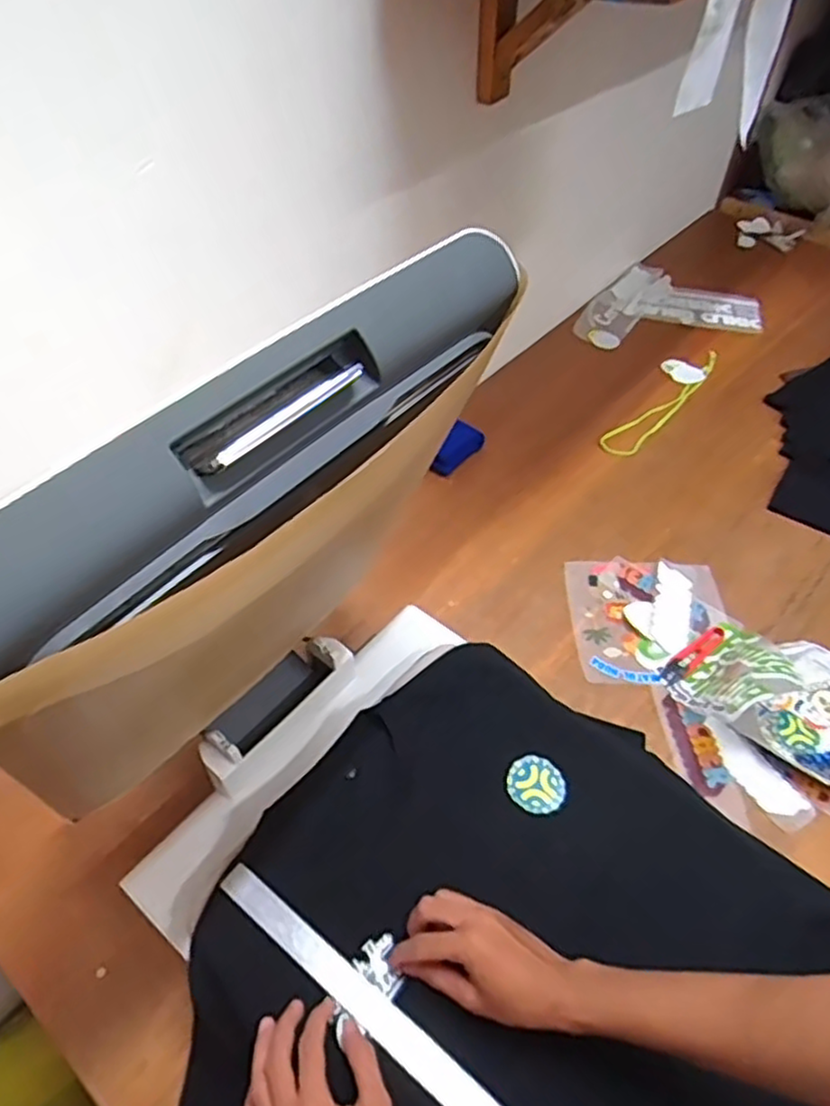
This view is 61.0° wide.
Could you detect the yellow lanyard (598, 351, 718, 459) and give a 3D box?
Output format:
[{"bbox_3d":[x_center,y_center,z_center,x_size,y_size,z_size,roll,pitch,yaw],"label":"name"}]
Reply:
[{"bbox_3d":[0.438,-0.279,1.224,0.081,0.021,0.354,28,55,22],"label":"yellow lanyard"}]

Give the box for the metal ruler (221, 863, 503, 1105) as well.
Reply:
[{"bbox_3d":[-0.032,0.367,0.566,0.327,0.005,0.027,32,75,22],"label":"metal ruler"}]

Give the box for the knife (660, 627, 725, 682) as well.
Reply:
[{"bbox_3d":[0.358,0.133,0.908,0.113,0.016,0.027,-30,56,-23],"label":"knife"}]

